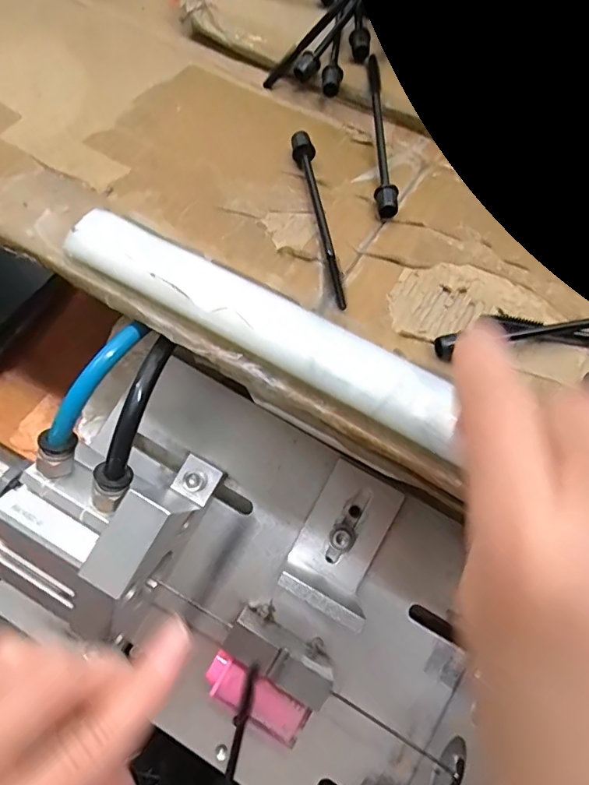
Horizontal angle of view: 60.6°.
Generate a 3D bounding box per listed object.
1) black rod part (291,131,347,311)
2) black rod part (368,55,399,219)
[{"bbox_3d":[0.013,-0.080,0.228,0.010,0.008,0.099,-7,62,-12],"label":"black rod part"},{"bbox_3d":[0.043,-0.128,0.251,0.011,0.013,0.098,4,60,-5],"label":"black rod part"}]

